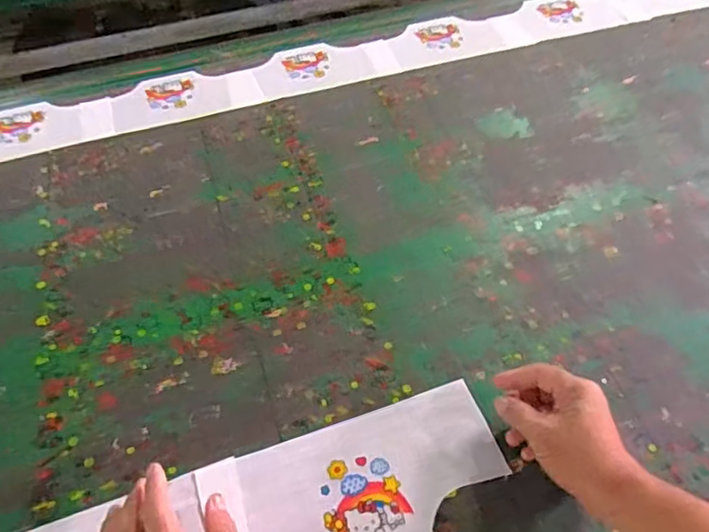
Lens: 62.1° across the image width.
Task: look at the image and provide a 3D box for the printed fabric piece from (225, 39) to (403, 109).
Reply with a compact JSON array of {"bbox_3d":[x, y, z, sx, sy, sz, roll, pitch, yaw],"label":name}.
[{"bbox_3d":[-0.072,-0.338,1.001,0.290,0.004,0.127,-16,53,-11],"label":"printed fabric piece"}]

